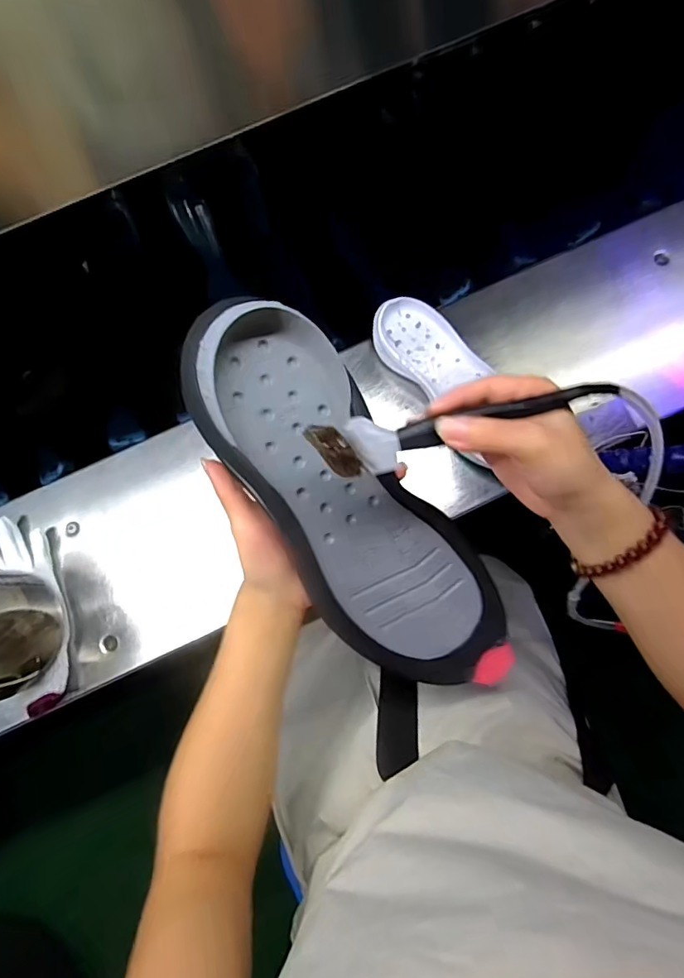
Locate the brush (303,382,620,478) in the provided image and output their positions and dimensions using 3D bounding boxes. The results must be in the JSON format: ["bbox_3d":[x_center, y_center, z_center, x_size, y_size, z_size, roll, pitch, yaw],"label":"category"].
[{"bbox_3d":[0.068,-0.037,0.285,0.170,0.023,0.029,-12,79,6],"label":"brush"}]

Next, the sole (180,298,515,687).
[{"bbox_3d":[0.011,0.019,0.338,0.110,0.038,0.307,-38,106,-6],"label":"sole"}]

